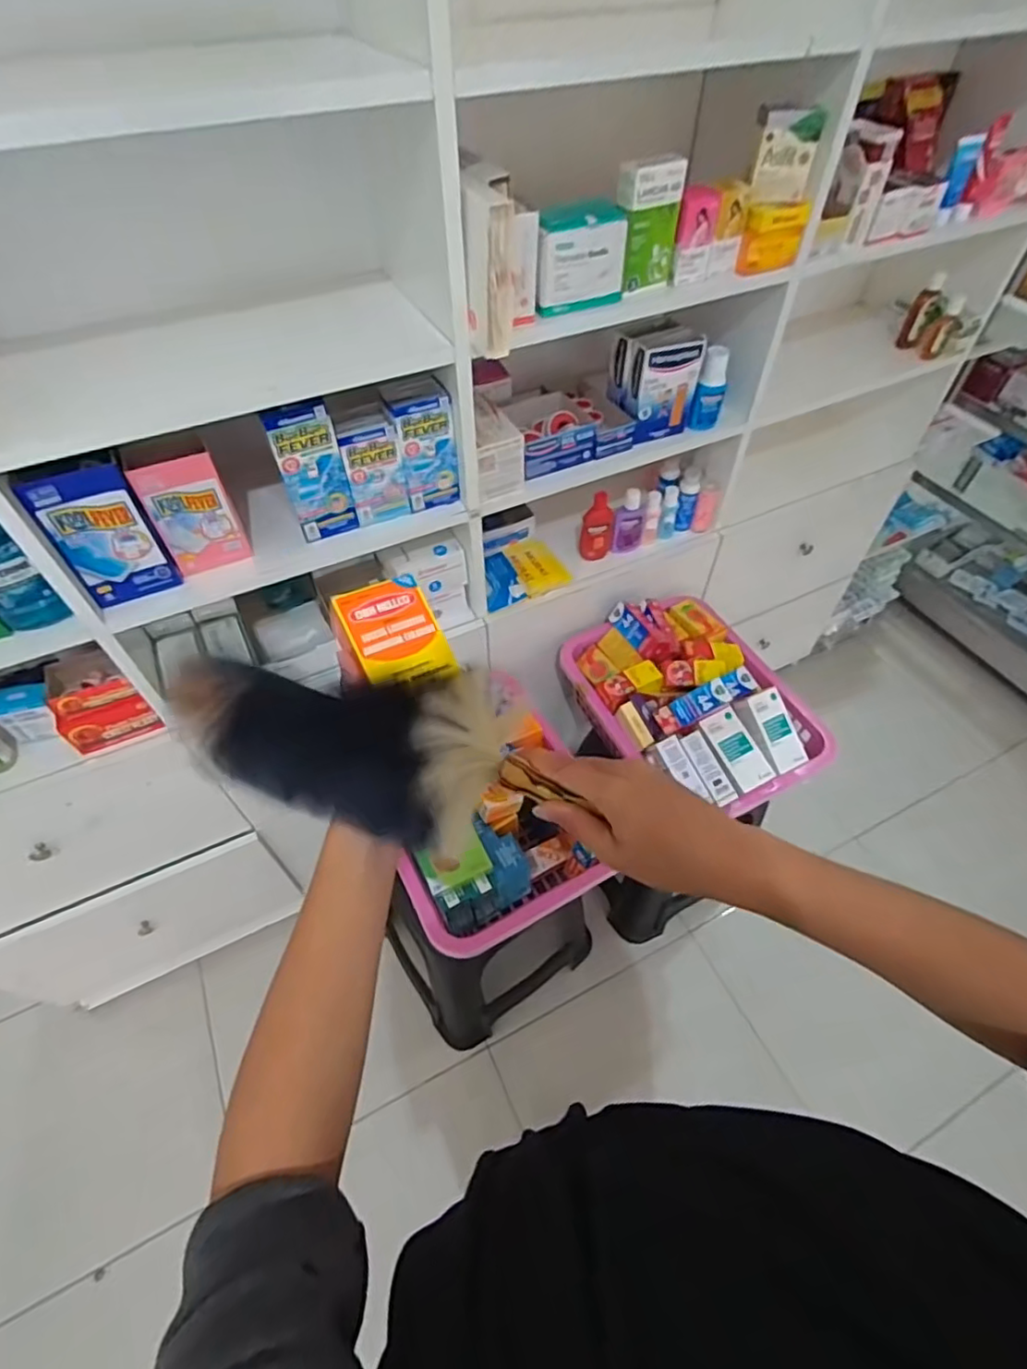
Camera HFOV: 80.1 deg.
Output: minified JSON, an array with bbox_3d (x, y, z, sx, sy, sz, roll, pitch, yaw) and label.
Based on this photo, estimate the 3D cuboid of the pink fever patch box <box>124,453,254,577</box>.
[{"bbox_3d":[-0.380,-0.199,0.731,0.087,0.138,0.022,-23,55,-16],"label":"pink fever patch box"}]

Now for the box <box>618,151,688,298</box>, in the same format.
[{"bbox_3d":[0.155,-0.534,0.714,0.076,0.123,0.033,-26,56,-18],"label":"box"}]

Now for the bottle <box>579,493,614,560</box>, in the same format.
[{"bbox_3d":[0.145,-0.270,1.052,0.053,0.118,0.030,6,52,6],"label":"bottle"}]

